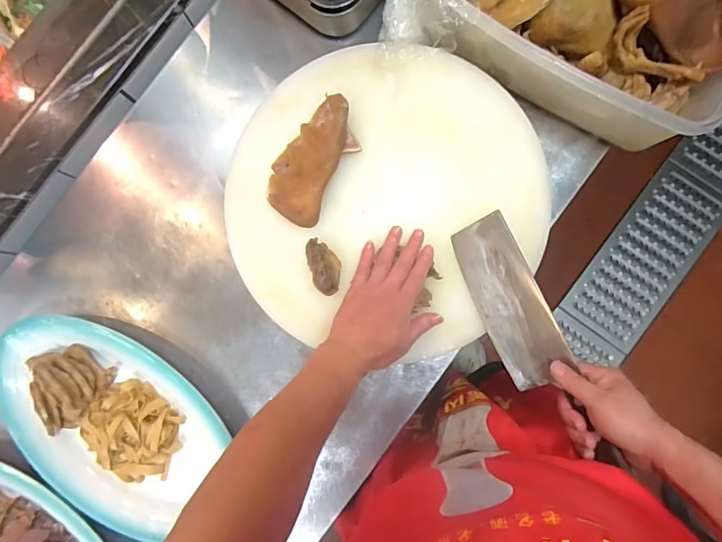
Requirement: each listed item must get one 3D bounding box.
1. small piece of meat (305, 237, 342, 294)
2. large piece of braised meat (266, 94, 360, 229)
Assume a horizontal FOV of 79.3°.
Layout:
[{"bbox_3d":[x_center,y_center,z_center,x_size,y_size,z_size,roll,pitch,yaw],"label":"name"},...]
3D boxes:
[{"bbox_3d":[-0.047,-0.007,0.553,0.038,0.019,0.075,-20,83,2],"label":"small piece of meat"},{"bbox_3d":[-0.058,-0.144,0.562,0.077,0.024,0.165,31,87,6],"label":"large piece of braised meat"}]

